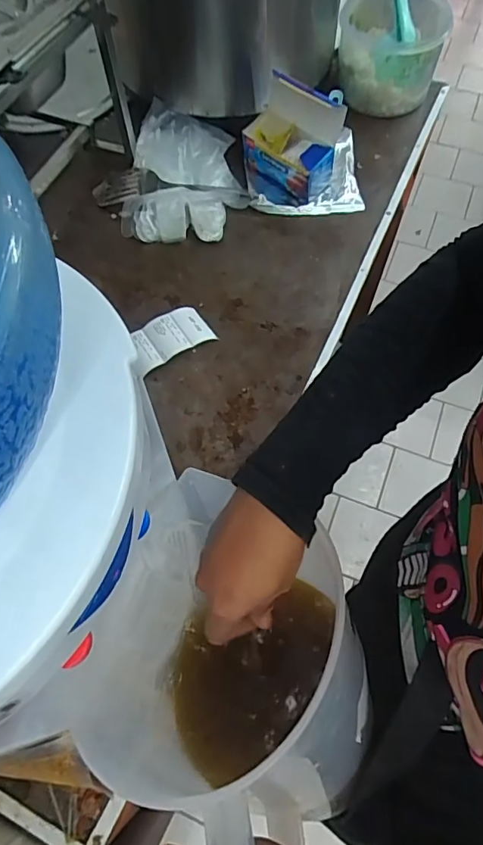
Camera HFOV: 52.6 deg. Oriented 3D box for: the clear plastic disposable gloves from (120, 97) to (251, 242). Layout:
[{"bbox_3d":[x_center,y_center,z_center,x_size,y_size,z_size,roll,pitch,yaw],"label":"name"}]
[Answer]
[{"bbox_3d":[-0.091,-0.373,0.755,0.187,0.096,0.211,18,58,13],"label":"clear plastic disposable gloves"}]

